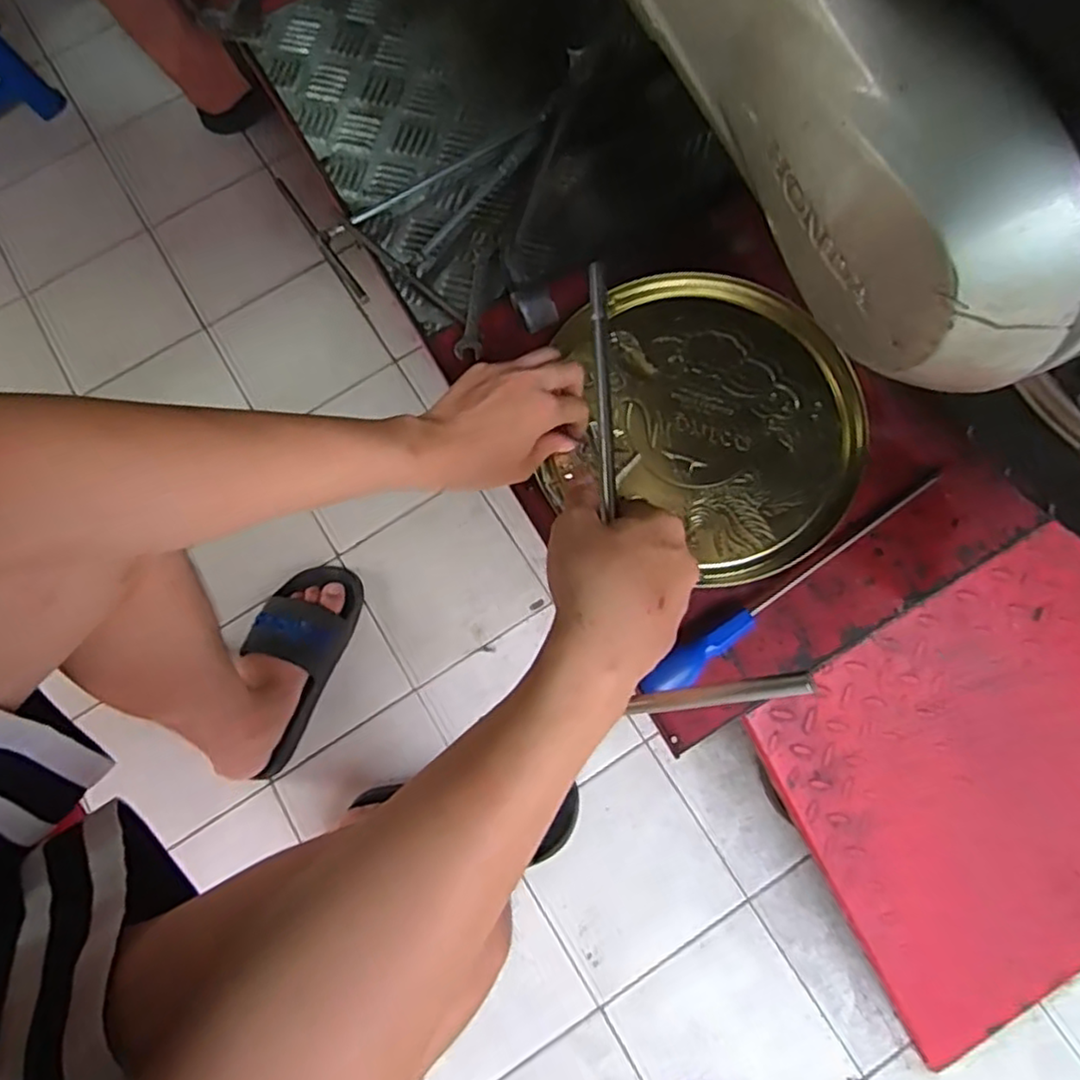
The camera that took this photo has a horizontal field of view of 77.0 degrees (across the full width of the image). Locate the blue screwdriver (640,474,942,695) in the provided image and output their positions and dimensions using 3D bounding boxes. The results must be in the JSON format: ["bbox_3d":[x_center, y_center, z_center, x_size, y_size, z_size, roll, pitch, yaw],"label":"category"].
[{"bbox_3d":[0.193,0.032,0.504,0.281,0.024,0.023,-33,76,-7],"label":"blue screwdriver"}]

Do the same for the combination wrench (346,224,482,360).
[{"bbox_3d":[-0.103,-0.215,0.581,0.028,0.017,0.172,-38,77,-8],"label":"combination wrench"}]

